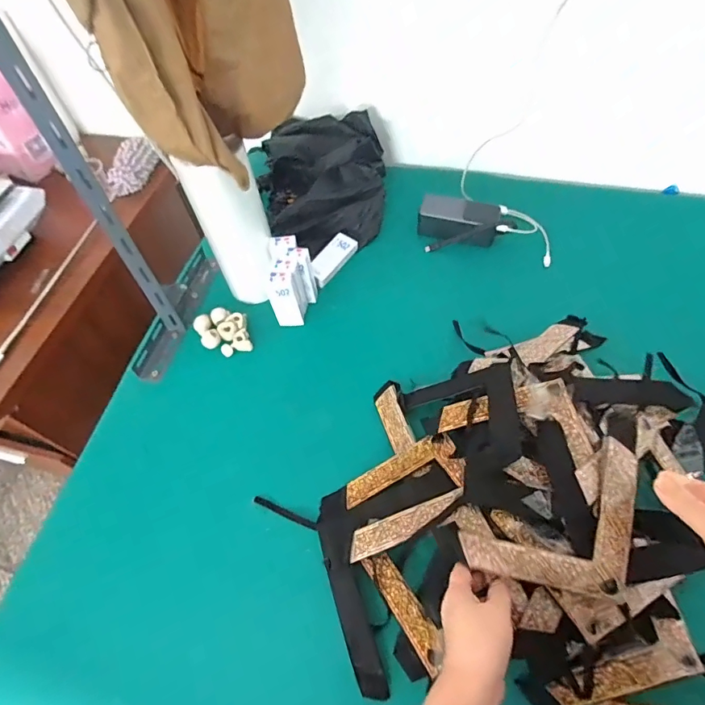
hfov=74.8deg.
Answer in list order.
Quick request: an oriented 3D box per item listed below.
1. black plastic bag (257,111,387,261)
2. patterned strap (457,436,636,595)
[{"bbox_3d":[-0.045,-0.280,0.779,0.215,0.157,0.183,-9,46,-3],"label":"black plastic bag"},{"bbox_3d":[0.210,0.177,0.443,0.188,0.029,0.100,-30,49,0],"label":"patterned strap"}]

